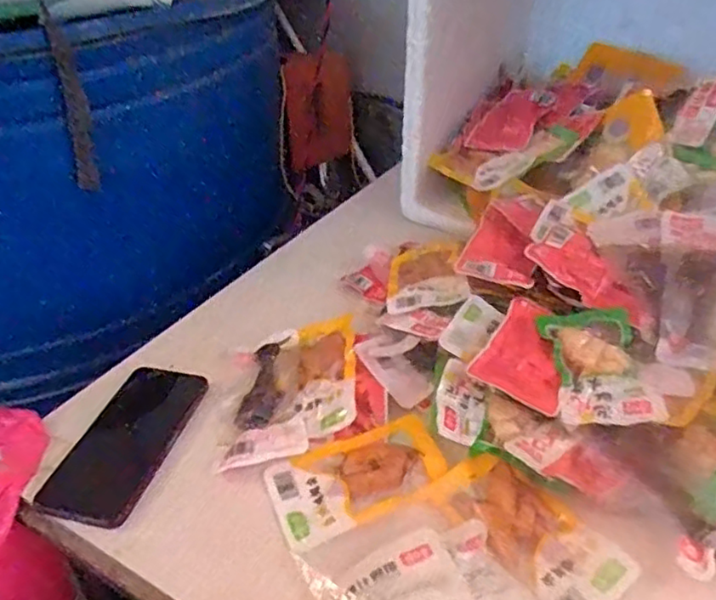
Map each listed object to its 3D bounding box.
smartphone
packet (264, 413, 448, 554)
[{"bbox_3d":[-0.196,0.118,0.543,0.078,0.005,0.164,9,37,14],"label":"smartphone"},{"bbox_3d":[0.000,0.142,0.510,0.141,0.009,0.078,-19,39,-22],"label":"packet"}]

